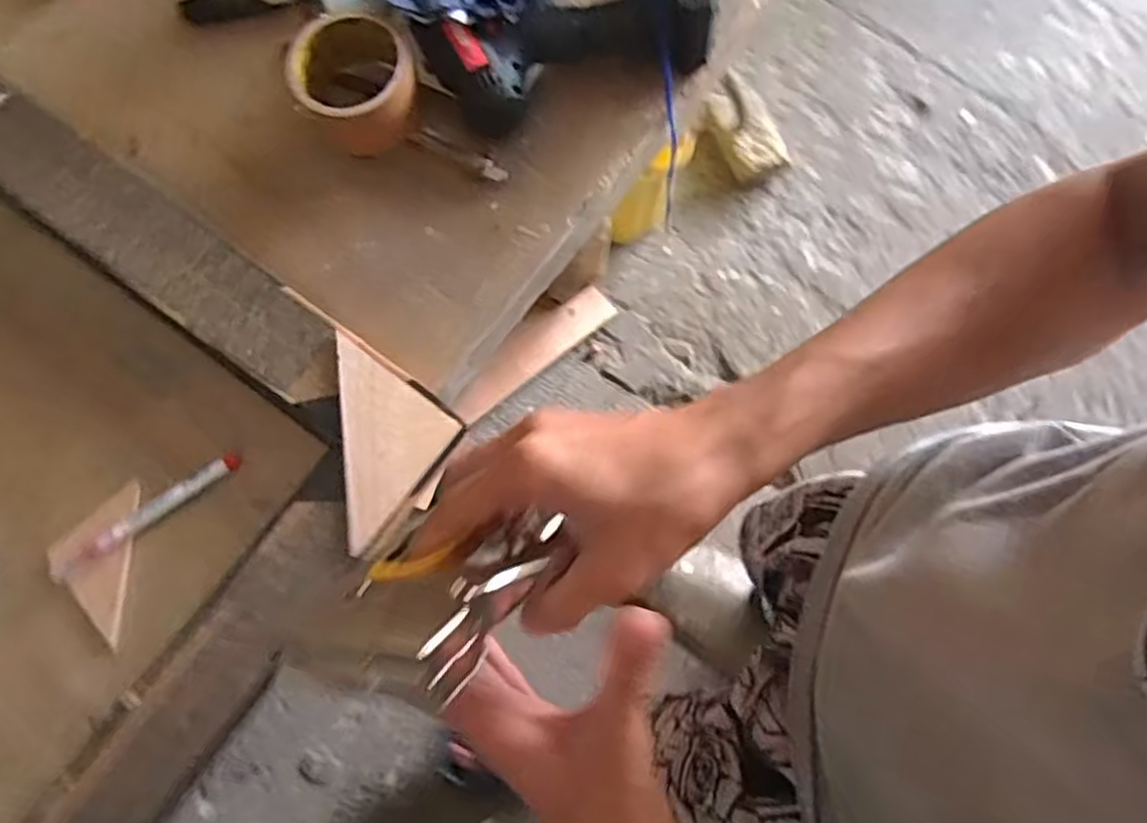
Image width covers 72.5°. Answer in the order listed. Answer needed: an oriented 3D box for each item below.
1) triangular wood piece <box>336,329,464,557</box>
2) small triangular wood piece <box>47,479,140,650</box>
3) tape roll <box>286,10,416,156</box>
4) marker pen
[{"bbox_3d":[-0.144,0.020,0.521,0.101,0.008,0.105,37,83,9],"label":"triangular wood piece"},{"bbox_3d":[-0.335,0.102,0.544,0.053,0.013,0.106,5,79,4],"label":"small triangular wood piece"},{"bbox_3d":[-0.159,-0.241,0.587,0.091,0.058,0.096,-32,79,-3],"label":"tape roll"},{"bbox_3d":[-0.298,0.074,0.547,0.141,0.016,0.015,-35,79,-4],"label":"marker pen"}]

